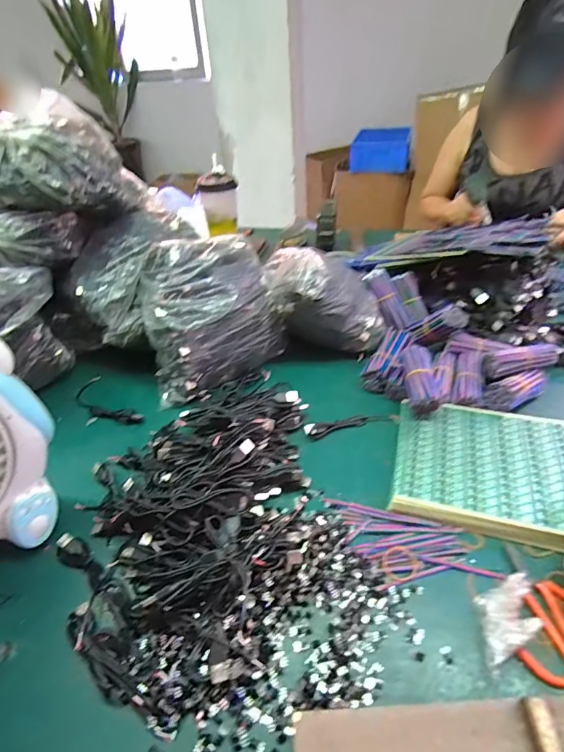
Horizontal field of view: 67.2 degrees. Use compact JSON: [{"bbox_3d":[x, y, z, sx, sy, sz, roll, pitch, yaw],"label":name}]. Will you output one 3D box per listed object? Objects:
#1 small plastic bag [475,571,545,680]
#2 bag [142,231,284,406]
[{"bbox_3d":[0.191,0.207,0.358,0.040,0.038,0.065,3,40,10],"label":"small plastic bag"},{"bbox_3d":[-0.106,-0.093,0.642,0.207,0.175,0.145,-18,41,-16],"label":"bag"}]

